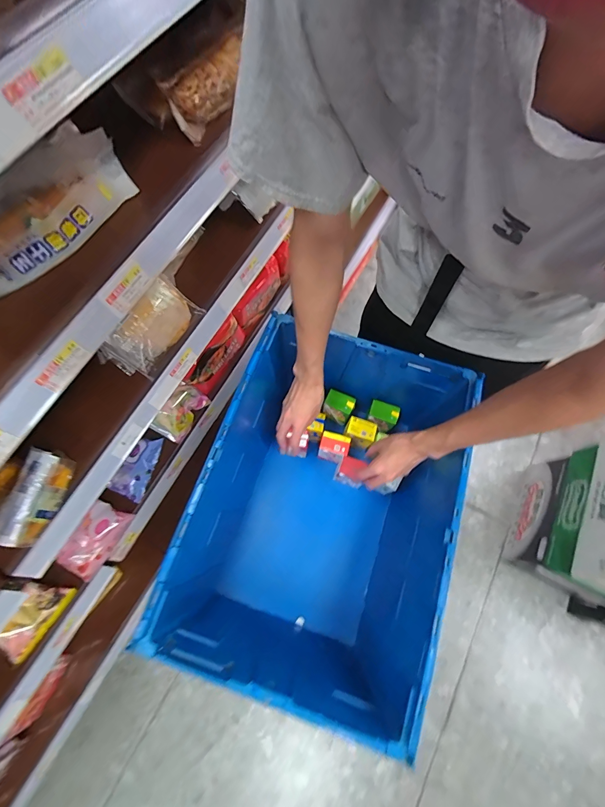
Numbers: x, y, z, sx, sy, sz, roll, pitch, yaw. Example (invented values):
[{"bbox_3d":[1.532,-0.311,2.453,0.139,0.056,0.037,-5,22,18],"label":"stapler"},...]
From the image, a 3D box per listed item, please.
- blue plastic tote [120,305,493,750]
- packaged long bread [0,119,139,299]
[{"bbox_3d":[0.043,0.216,0.712,0.408,0.377,0.616,19,72,5],"label":"blue plastic tote"},{"bbox_3d":[-0.316,-0.222,0.415,0.049,0.082,0.258,39,74,11],"label":"packaged long bread"}]

